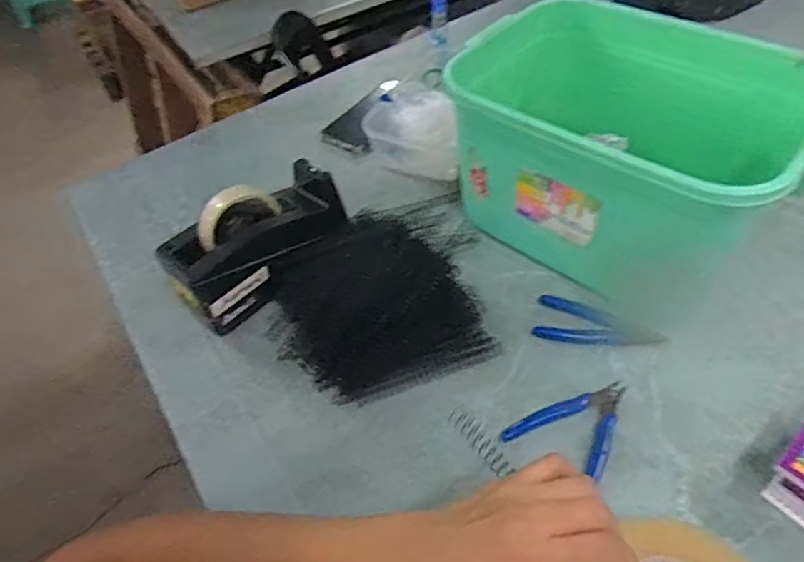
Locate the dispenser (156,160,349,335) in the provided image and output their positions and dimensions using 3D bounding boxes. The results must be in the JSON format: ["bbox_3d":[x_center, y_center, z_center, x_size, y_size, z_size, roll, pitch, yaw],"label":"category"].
[{"bbox_3d":[-0.157,-0.045,0.626,0.203,0.109,0.091,-33,52,-21],"label":"dispenser"}]

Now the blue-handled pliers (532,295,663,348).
[{"bbox_3d":[0.200,0.042,0.575,0.123,0.009,0.055,5,49,11],"label":"blue-handled pliers"}]

